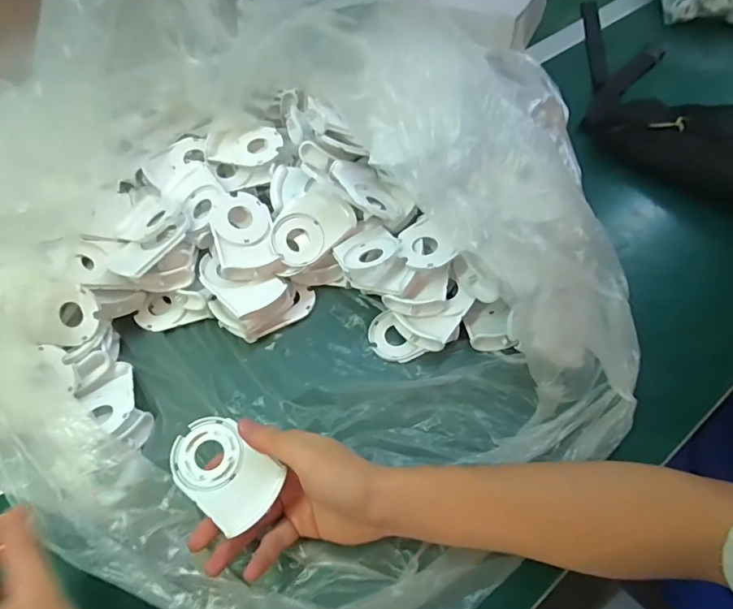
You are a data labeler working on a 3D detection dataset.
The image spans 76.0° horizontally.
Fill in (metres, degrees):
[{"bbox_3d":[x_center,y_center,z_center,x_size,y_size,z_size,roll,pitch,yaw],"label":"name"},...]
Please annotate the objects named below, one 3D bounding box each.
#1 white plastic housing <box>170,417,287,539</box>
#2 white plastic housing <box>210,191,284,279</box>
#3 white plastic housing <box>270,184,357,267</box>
[{"bbox_3d":[-0.103,0.121,0.339,0.081,0.013,0.054,36,65,22],"label":"white plastic housing"},{"bbox_3d":[-0.118,-0.066,0.454,0.055,0.015,0.084,-11,78,-22],"label":"white plastic housing"},{"bbox_3d":[-0.056,-0.078,0.462,0.081,0.021,0.062,-36,86,-4],"label":"white plastic housing"}]

